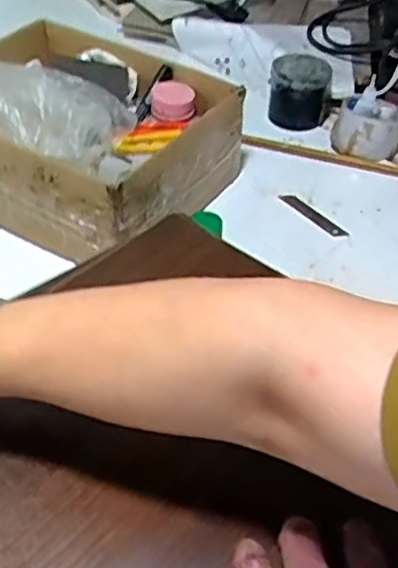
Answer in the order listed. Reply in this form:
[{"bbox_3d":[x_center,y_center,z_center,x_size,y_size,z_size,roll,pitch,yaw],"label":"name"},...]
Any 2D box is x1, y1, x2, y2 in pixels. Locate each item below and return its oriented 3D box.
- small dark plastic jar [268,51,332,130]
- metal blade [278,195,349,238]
[{"bbox_3d":[0.142,-0.269,0.959,0.085,0.081,0.079,1,44,0],"label":"small dark plastic jar"},{"bbox_3d":[0.137,-0.082,0.815,0.021,0.005,0.104,-24,46,-23],"label":"metal blade"}]

